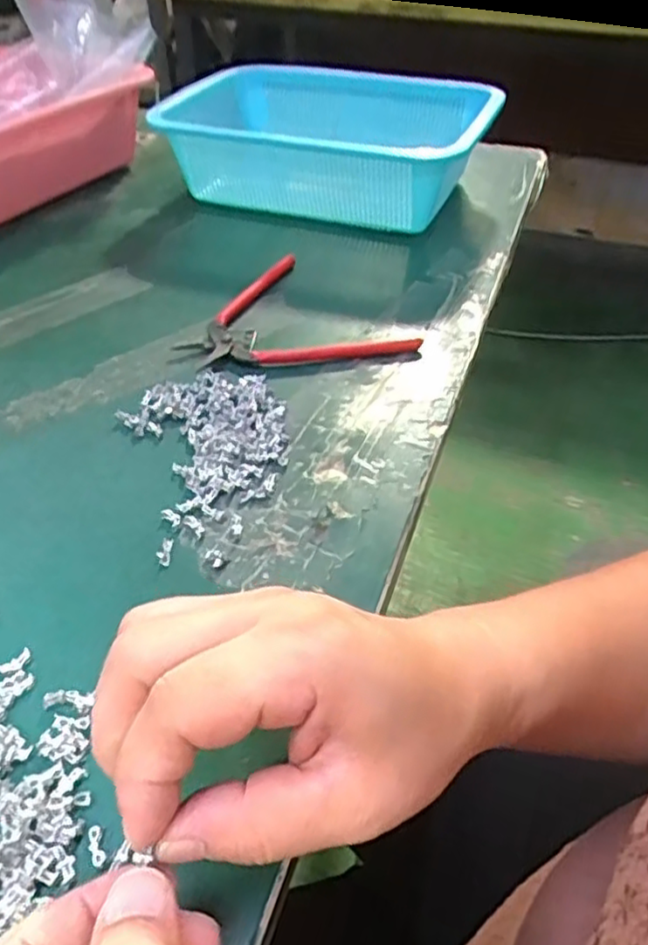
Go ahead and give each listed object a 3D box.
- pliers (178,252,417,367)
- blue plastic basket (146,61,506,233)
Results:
[{"bbox_3d":[-0.022,-0.110,0.458,0.143,0.012,0.125,-7,43,-6],"label":"pliers"},{"bbox_3d":[0.012,-0.291,0.604,0.250,0.078,0.219,18,47,19],"label":"blue plastic basket"}]

